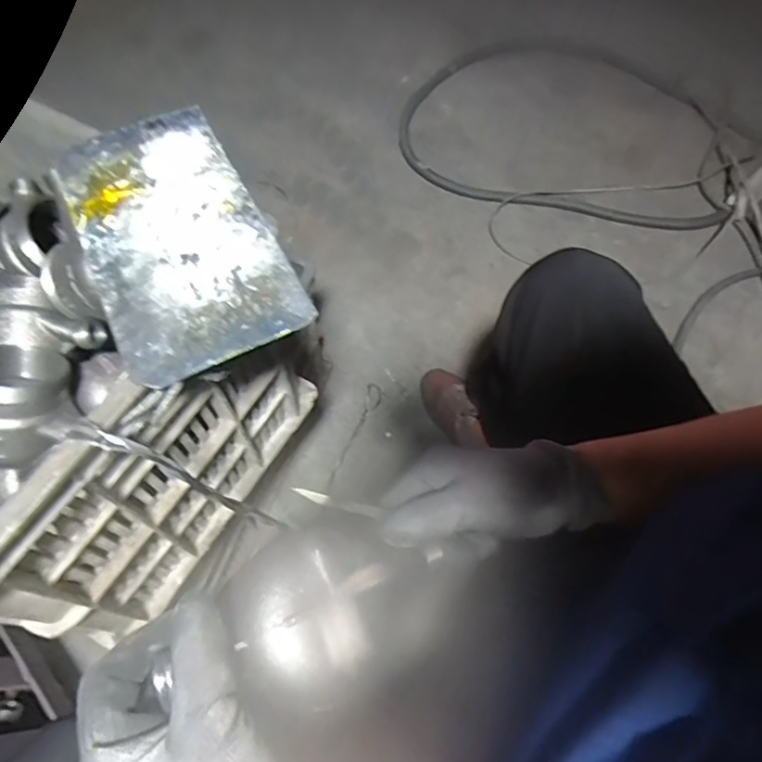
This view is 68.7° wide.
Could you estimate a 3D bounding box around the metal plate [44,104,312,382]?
[{"bbox_3d":[-0.146,-0.107,0.392,0.122,0.004,0.236,-27,65,-13],"label":"metal plate"}]

